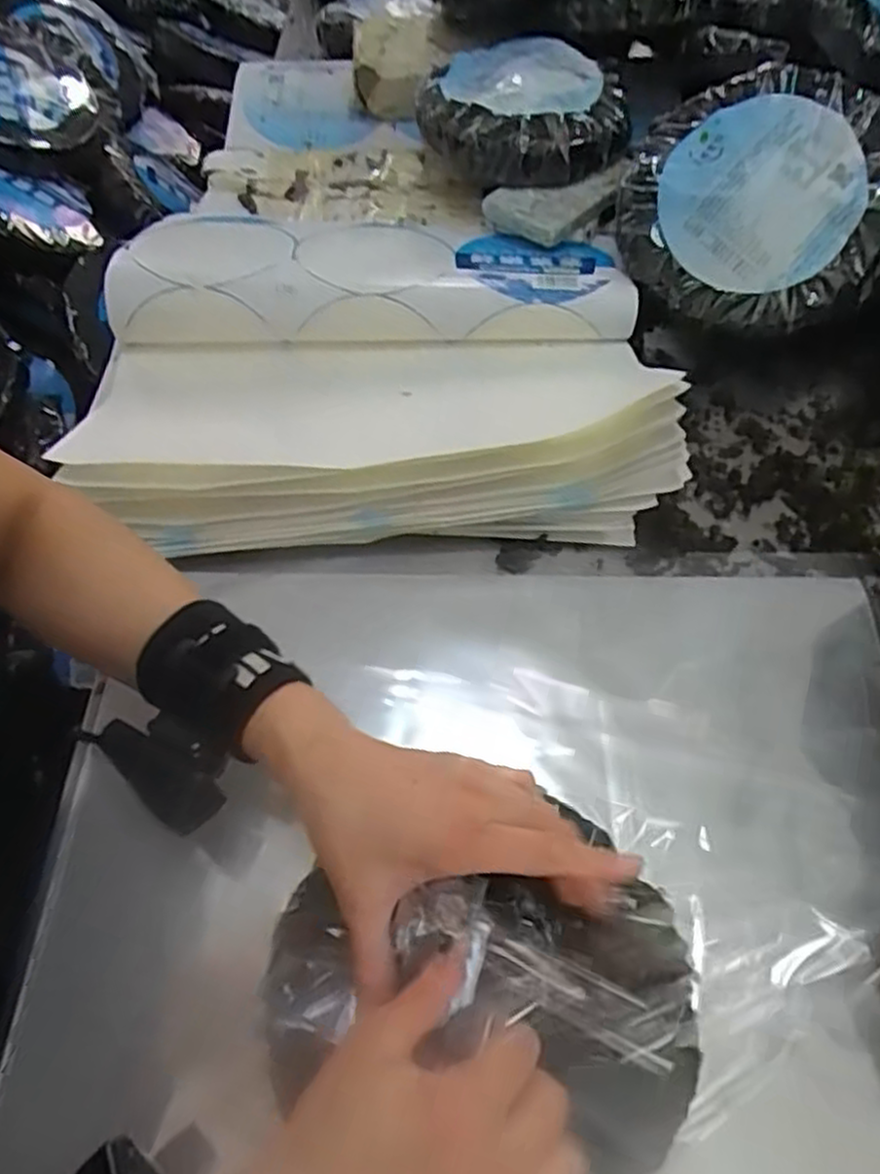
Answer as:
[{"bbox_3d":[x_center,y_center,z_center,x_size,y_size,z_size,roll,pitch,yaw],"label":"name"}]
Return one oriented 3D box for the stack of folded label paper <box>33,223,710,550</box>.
[{"bbox_3d":[-0.055,-0.189,0.607,0.427,0.089,0.349,-3,57,-1],"label":"stack of folded label paper"}]

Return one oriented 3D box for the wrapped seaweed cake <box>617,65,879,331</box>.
[{"bbox_3d":[0.254,-0.308,0.599,0.207,0.036,0.193,0,90,12],"label":"wrapped seaweed cake"}]

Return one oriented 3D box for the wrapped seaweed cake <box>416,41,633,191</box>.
[{"bbox_3d":[0.077,-0.447,0.707,0.190,0.054,0.169,25,62,16],"label":"wrapped seaweed cake"}]

